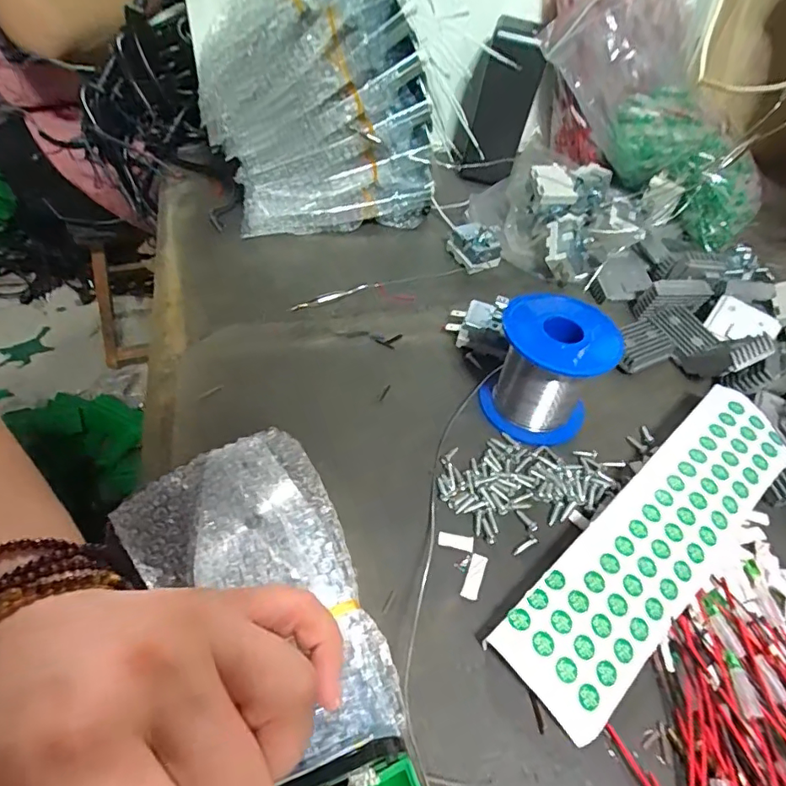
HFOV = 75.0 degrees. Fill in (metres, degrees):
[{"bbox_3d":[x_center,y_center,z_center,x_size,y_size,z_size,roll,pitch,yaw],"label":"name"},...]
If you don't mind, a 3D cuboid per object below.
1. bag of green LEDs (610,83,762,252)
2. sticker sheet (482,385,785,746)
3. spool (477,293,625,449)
[{"bbox_3d":[0.270,-0.212,0.475,0.103,0.074,0.165,-24,74,-23],"label":"bag of green LEDs"},{"bbox_3d":[0.138,0.071,0.262,0.215,0.018,0.052,-33,59,-28],"label":"sticker sheet"},{"bbox_3d":[0.091,-0.015,0.300,0.062,0.064,0.061,28,53,18],"label":"spool"}]

